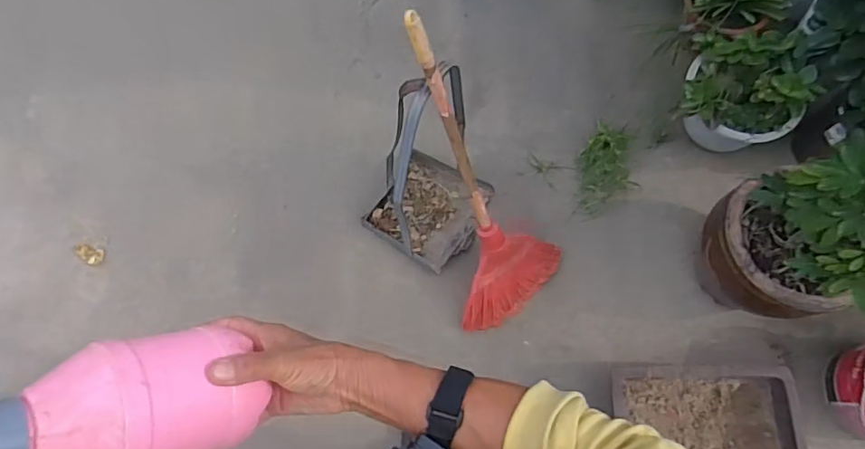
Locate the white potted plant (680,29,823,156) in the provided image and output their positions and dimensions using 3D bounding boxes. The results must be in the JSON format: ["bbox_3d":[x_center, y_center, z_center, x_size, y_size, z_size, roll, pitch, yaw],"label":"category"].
[{"bbox_3d":[0.792,-0.337,1.408,0.282,0.267,0.254,17,73,4],"label":"white potted plant"}]

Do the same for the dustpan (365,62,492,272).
[{"bbox_3d":[-0.001,-0.121,1.242,0.265,0.529,0.292,33,75,9],"label":"dustpan"}]

